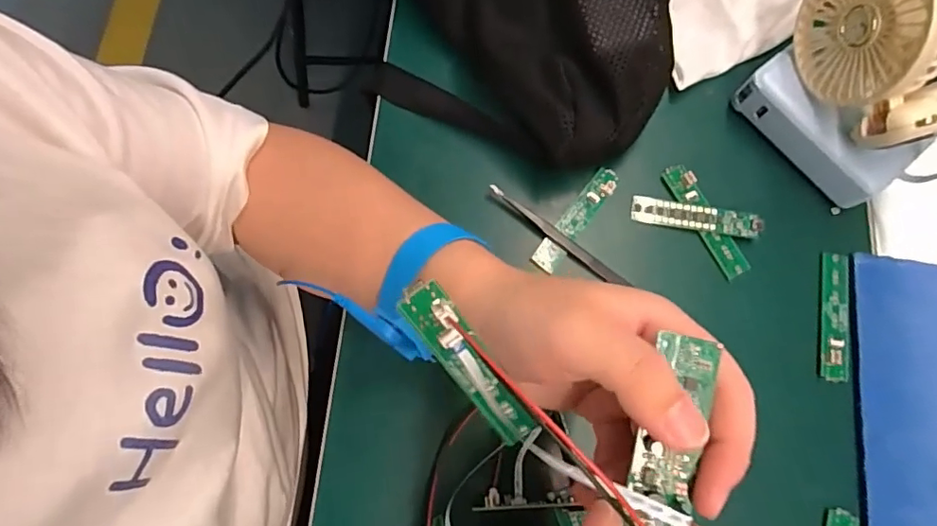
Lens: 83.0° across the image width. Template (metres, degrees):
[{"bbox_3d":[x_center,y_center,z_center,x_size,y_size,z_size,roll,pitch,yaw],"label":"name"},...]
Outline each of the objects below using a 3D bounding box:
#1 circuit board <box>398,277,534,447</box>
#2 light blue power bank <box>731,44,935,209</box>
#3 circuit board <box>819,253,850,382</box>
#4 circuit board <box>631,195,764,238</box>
[{"bbox_3d":[0.003,0.044,0.207,0.014,0.010,0.082,-39,115,-10],"label":"circuit board"},{"bbox_3d":[0.237,-0.092,0.360,0.047,0.039,0.113,-40,79,-10],"label":"light blue power bank"},{"bbox_3d":[0.238,0.034,0.343,0.017,0.006,0.085,11,75,3],"label":"circuit board"},{"bbox_3d":[0.153,-0.031,0.358,0.083,0.004,0.017,10,89,8],"label":"circuit board"}]

